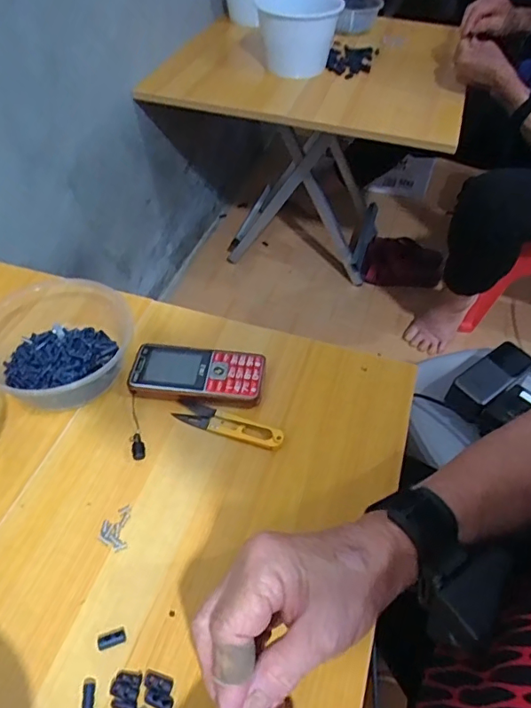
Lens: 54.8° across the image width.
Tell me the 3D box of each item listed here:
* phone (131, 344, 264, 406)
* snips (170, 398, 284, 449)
[{"bbox_3d":[-0.066,0.020,0.499,0.125,0.017,0.058,6,49,3],"label":"phone"},{"bbox_3d":[-0.035,0.063,0.470,0.104,0.006,0.023,17,51,13],"label":"snips"}]

